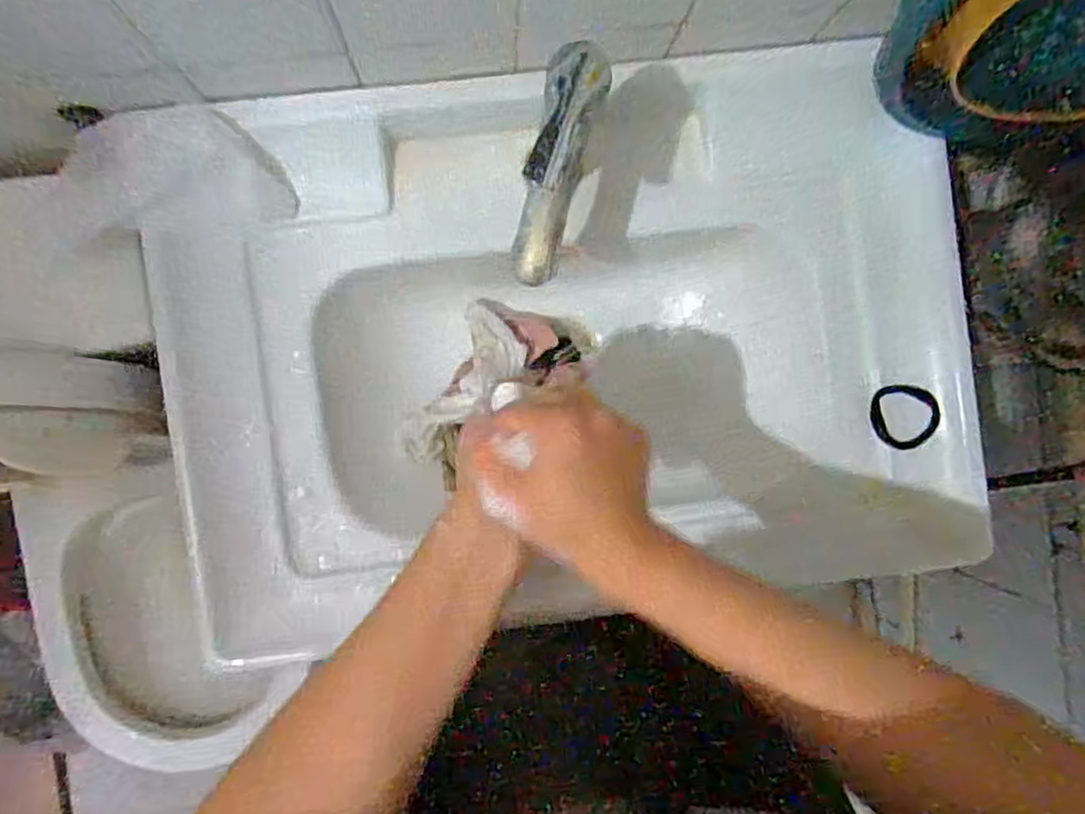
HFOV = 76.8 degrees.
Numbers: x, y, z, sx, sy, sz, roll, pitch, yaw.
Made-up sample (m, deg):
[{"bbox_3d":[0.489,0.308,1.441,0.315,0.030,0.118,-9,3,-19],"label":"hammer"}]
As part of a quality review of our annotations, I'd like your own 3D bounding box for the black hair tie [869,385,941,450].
[{"bbox_3d":[0.282,0.007,0.533,0.047,0.004,0.050,0,89,23],"label":"black hair tie"}]

